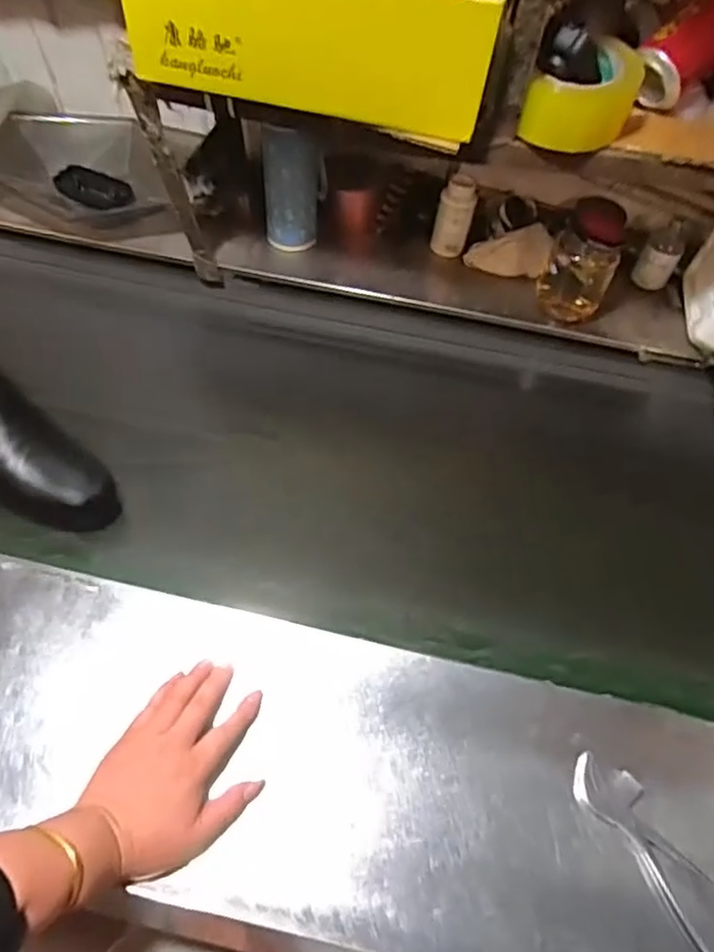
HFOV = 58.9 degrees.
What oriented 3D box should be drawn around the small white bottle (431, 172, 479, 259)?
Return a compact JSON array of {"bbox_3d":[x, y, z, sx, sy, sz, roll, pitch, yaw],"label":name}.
[{"bbox_3d":[0.138,-0.362,0.896,0.053,0.113,0.047,15,56,5],"label":"small white bottle"}]

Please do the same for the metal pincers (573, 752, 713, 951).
[{"bbox_3d":[0.245,0.307,0.490,0.050,0.014,0.195,-26,62,-21],"label":"metal pincers"}]

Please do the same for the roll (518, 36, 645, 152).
[{"bbox_3d":[0.219,-0.362,0.603,0.089,0.063,0.101,26,59,13],"label":"roll"}]

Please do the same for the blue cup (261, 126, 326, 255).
[{"bbox_3d":[-0.084,-0.382,0.850,0.082,0.169,0.069,1,56,-4],"label":"blue cup"}]

